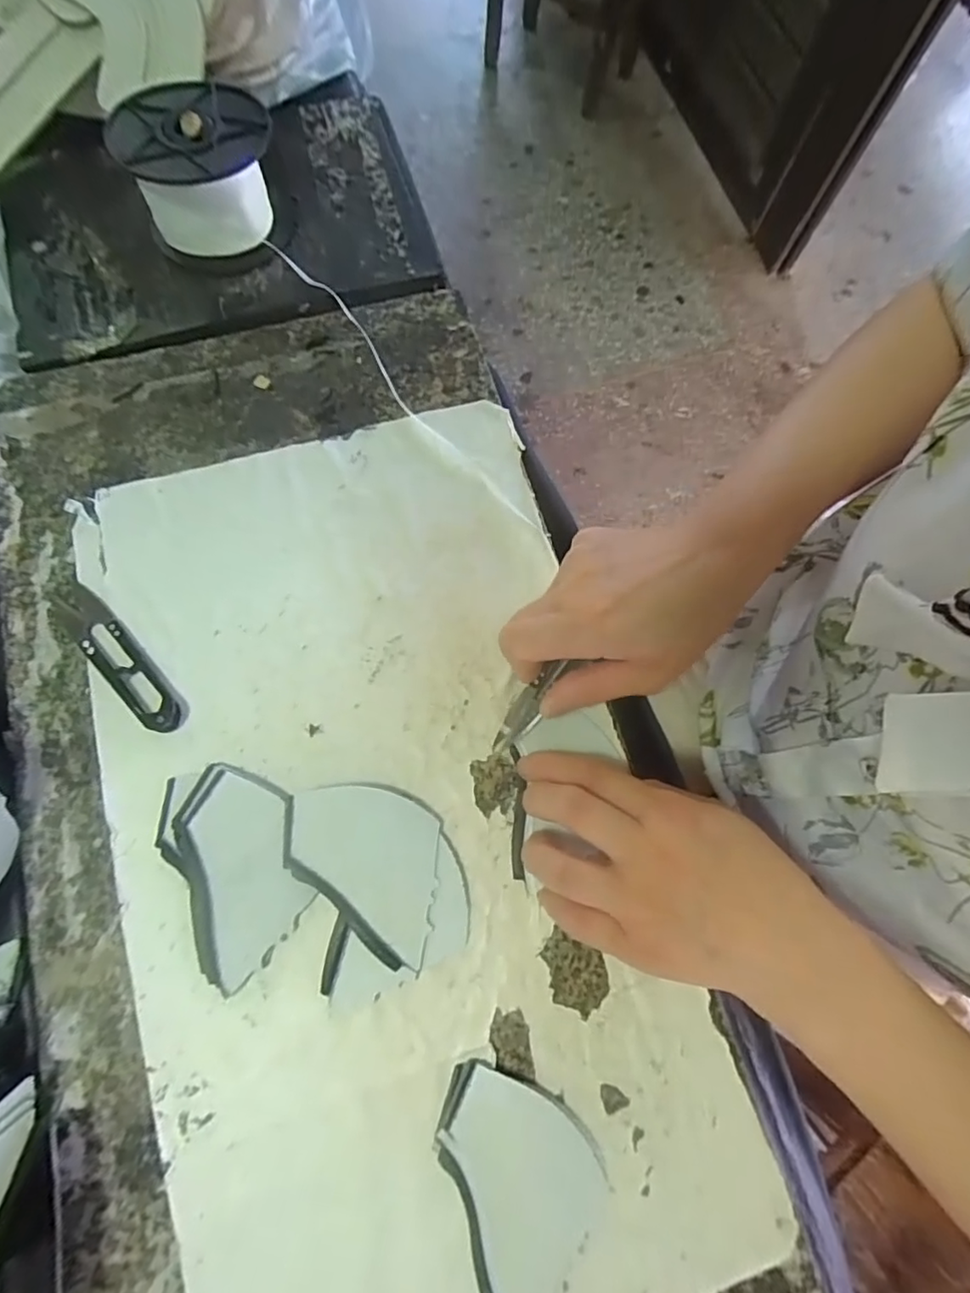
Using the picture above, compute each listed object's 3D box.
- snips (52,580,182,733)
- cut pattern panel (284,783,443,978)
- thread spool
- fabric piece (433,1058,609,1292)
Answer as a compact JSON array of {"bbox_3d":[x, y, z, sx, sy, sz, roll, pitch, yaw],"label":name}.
[{"bbox_3d":[-0.195,0.004,0.311,0.101,0.009,0.023,43,78,11],"label":"snips"},{"bbox_3d":[-0.060,0.108,0.282,0.071,0.015,0.079,2,74,0],"label":"cut pattern panel"},{"bbox_3d":[-0.180,-0.306,0.379,0.090,0.060,0.094,0,74,-1],"label":"thread spool"},{"bbox_3d":[0.008,0.237,0.252,0.080,0.007,0.082,29,75,7],"label":"fabric piece"}]

